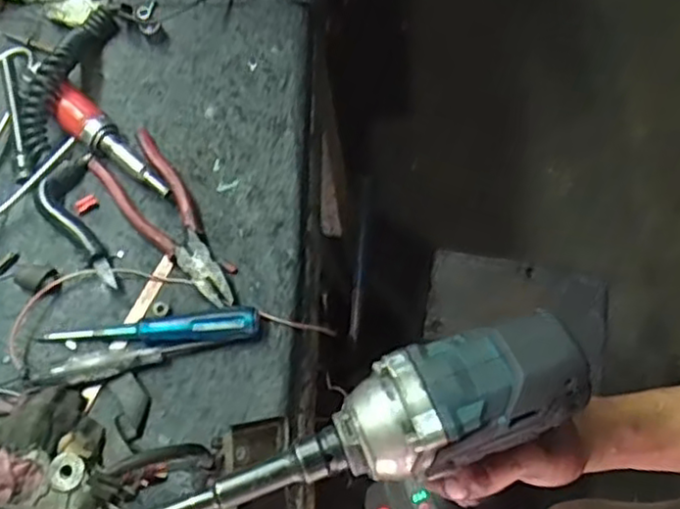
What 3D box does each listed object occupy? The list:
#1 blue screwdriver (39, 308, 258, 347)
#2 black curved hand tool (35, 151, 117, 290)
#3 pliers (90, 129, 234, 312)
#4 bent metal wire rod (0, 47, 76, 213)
[{"bbox_3d":[-0.161,0.069,0.598,0.182,0.025,0.025,-5,69,1],"label":"blue screwdriver"},{"bbox_3d":[-0.248,-0.030,0.636,0.055,0.020,0.134,-16,69,-3],"label":"black curved hand tool"},{"bbox_3d":[-0.156,-0.031,0.637,0.062,0.017,0.192,-36,71,-11],"label":"pliers"},{"bbox_3d":[-0.331,-0.122,0.664,0.120,0.031,0.163,-30,70,-9],"label":"bent metal wire rod"}]

